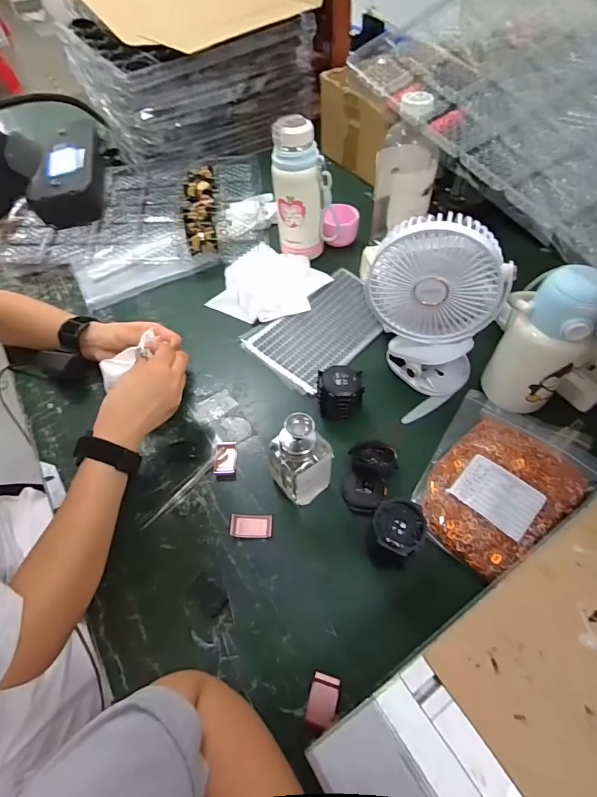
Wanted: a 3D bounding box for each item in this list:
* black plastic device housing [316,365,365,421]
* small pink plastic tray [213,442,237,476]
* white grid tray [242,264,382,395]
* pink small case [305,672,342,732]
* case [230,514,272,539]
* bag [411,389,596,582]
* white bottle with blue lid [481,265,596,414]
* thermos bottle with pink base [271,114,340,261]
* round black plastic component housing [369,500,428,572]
[{"bbox_3d":[0.051,-0.004,0.513,0.057,0.056,0.053,-5,55,-1],"label":"black plastic device housing"},{"bbox_3d":[-0.088,0.072,0.499,0.026,0.004,0.045,-3,55,1],"label":"small pink plastic tray"},{"bbox_3d":[0.038,-0.104,0.608,0.209,0.007,0.138,-37,61,-21],"label":"white grid tray"},{"bbox_3d":[0.022,0.262,0.358,0.025,0.011,0.038,12,56,11],"label":"pink small case"},{"bbox_3d":[-0.051,0.138,0.449,0.044,0.008,0.024,-2,55,2],"label":"case"},{"bbox_3d":[0.219,0.088,0.459,0.194,0.029,0.156,-39,62,-22],"label":"bag"},{"bbox_3d":[0.267,-0.058,0.465,0.093,0.172,0.067,34,63,23],"label":"white bottle with blue lid"},{"bbox_3d":[0.004,-0.311,0.632,0.077,0.183,0.065,32,62,22],"label":"thermos bottle with pink base"},{"bbox_3d":[0.095,0.131,0.402,0.046,0.059,0.050,-1,55,2],"label":"round black plastic component housing"}]

